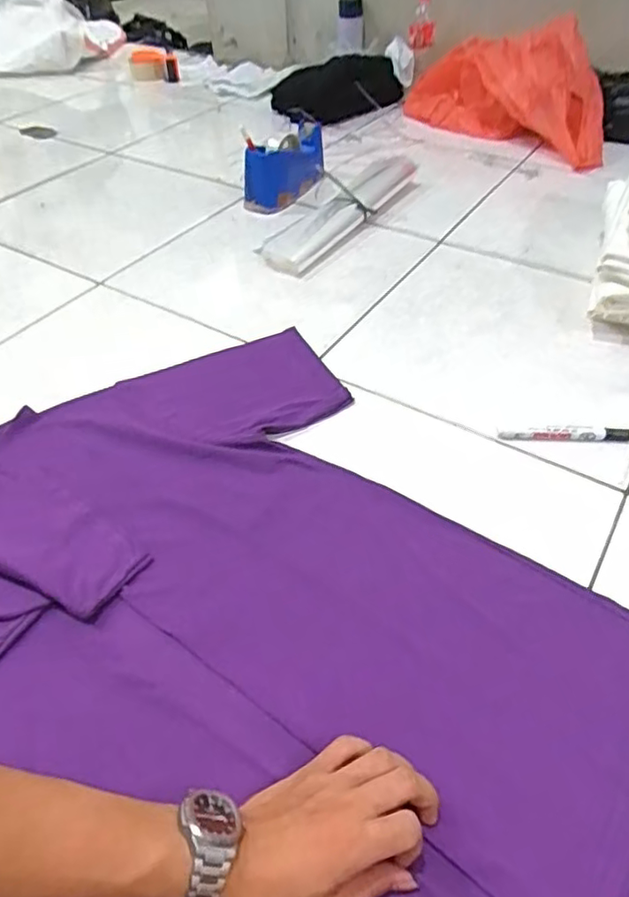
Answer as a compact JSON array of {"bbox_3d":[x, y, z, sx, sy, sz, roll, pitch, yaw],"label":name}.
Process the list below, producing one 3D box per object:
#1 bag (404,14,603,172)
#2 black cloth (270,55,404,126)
[{"bbox_3d":[0.362,-0.677,1.129,0.419,0.199,0.085,32,55,28],"label":"bag"},{"bbox_3d":[0.052,-0.768,1.284,0.281,0.113,0.081,-10,48,-5],"label":"black cloth"}]

